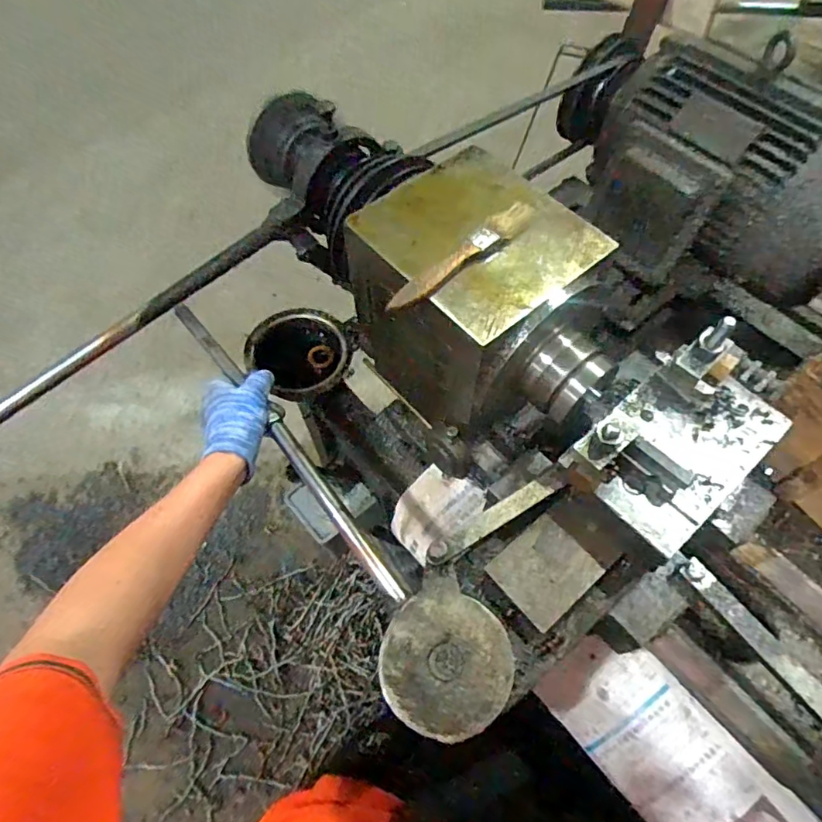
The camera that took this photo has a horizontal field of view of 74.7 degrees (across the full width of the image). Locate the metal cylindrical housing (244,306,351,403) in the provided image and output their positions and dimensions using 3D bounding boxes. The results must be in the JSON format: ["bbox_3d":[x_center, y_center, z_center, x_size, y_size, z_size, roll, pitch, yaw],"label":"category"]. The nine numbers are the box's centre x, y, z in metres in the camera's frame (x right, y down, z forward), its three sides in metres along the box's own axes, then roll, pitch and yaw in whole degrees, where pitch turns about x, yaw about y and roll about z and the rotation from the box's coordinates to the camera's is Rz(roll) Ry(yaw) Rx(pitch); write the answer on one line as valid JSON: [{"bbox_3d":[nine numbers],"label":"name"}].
[{"bbox_3d":[-0.143,-0.074,0.709,0.131,0.073,0.120,-29,65,-15],"label":"metal cylindrical housing"}]

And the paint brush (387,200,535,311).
[{"bbox_3d":[0.041,-0.122,0.421,0.150,0.010,0.021,-39,68,-19],"label":"paint brush"}]

